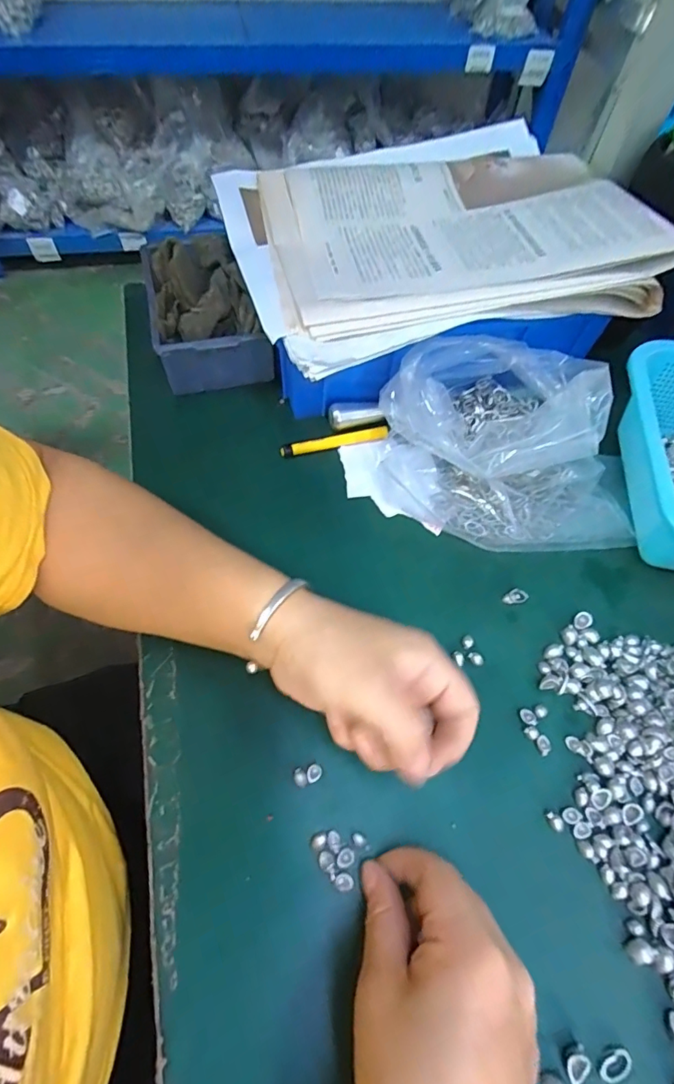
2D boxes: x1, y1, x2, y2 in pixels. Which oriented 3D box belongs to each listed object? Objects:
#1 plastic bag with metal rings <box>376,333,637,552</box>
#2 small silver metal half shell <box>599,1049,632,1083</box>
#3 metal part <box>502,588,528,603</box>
[{"bbox_3d":[0.129,-0.077,0.349,0.188,0.088,0.145,-2,60,-5],"label":"plastic bag with metal rings"},{"bbox_3d":[0.130,0.244,0.217,0.017,0.004,0.009,-21,63,-14],"label":"small silver metal half shell"},{"bbox_3d":[0.126,0.039,0.330,0.018,0.007,0.009,-18,62,-12],"label":"metal part"}]

